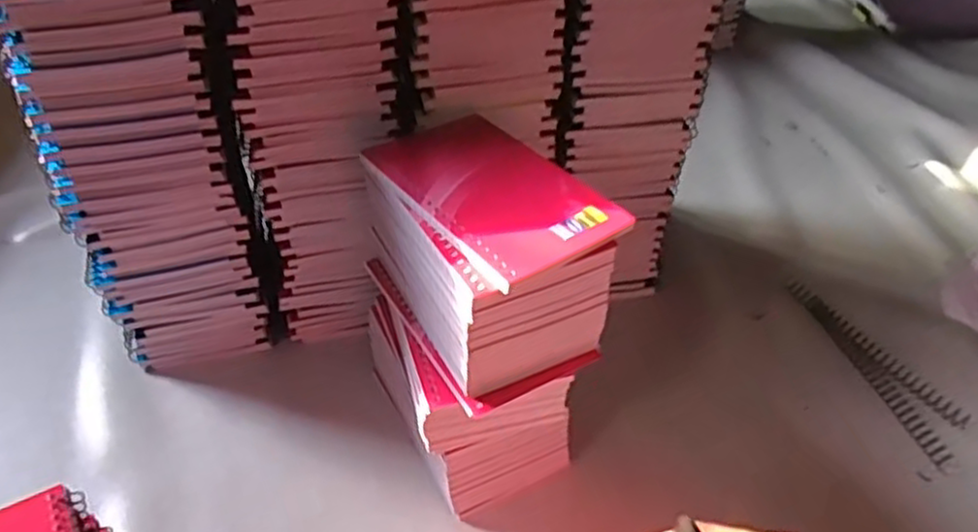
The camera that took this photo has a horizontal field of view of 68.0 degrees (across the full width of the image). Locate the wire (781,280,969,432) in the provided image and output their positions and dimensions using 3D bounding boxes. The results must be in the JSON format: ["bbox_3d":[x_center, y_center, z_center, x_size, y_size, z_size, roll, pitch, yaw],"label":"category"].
[{"bbox_3d":[0.284,0.060,0.537,0.017,0.008,0.153,-20,48,-21],"label":"wire"}]

